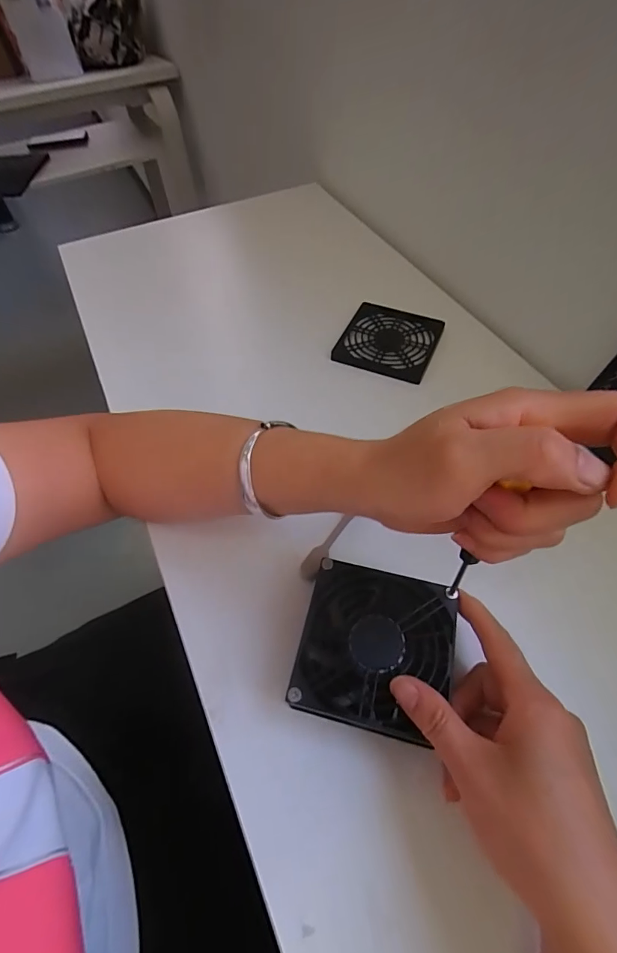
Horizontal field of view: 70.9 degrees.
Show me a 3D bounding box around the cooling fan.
[{"bbox_3d":[0.041,0.109,0.276,0.090,0.031,0.091,14,57,10],"label":"cooling fan"}]

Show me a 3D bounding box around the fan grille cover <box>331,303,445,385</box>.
[{"bbox_3d":[0.087,-0.147,0.465,0.096,0.008,0.106,21,59,14],"label":"fan grille cover"}]

